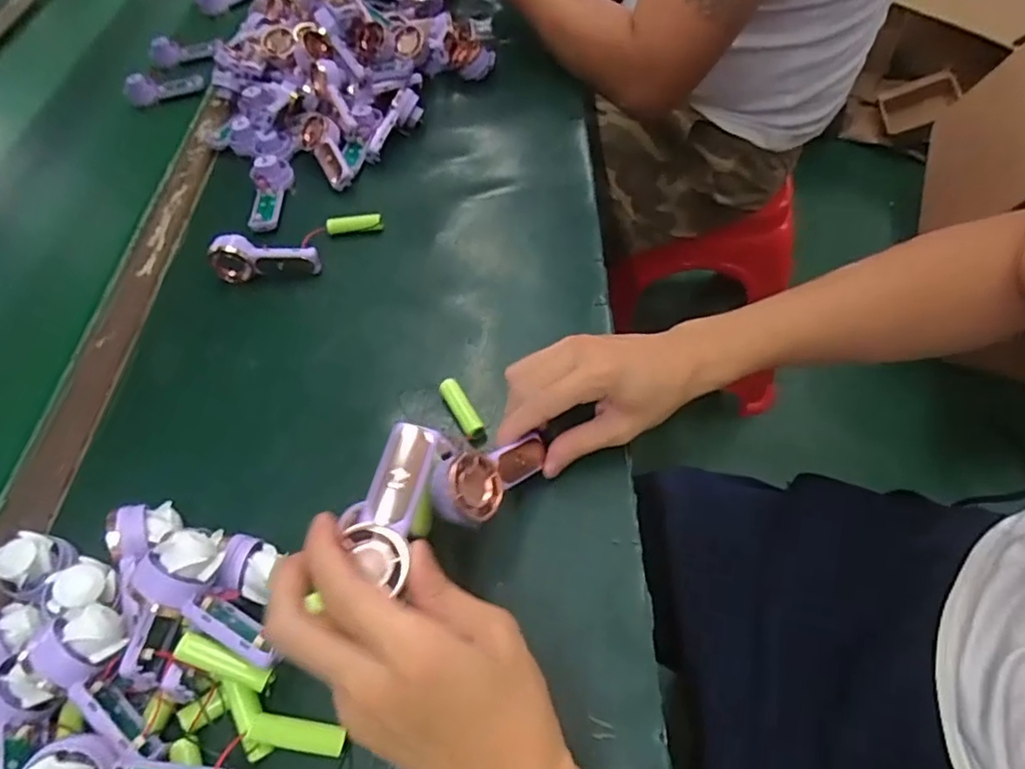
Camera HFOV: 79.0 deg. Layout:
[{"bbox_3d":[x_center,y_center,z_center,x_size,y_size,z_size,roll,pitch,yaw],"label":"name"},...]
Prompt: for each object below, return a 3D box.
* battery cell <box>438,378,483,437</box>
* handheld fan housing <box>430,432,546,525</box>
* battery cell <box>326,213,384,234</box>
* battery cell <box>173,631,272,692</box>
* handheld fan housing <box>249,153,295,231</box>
[{"bbox_3d":[-0.037,0.018,0.450,0.014,0.016,0.049,-28,57,-14],"label":"battery cell"},{"bbox_3d":[-0.009,0.052,0.379,0.037,0.028,0.091,32,30,25],"label":"handheld fan housing"},{"bbox_3d":[-0.146,-0.147,0.577,0.052,0.017,0.017,-3,54,3],"label":"battery cell"},{"bbox_3d":[-0.151,0.145,0.325,0.049,0.014,0.014,24,58,0],"label":"battery cell"},{"bbox_3d":[-0.238,-0.184,0.604,0.035,0.035,0.087,-6,55,3],"label":"handheld fan housing"}]

